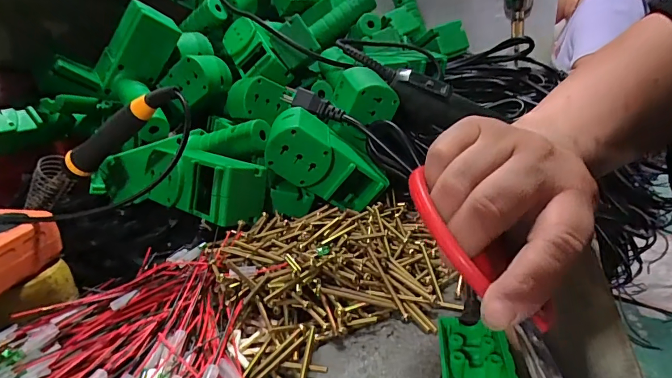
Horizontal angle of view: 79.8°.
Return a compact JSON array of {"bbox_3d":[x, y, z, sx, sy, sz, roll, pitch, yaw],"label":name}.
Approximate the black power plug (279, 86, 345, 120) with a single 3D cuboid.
[{"bbox_3d":[-0.023,-0.087,0.398,0.073,0.024,0.018,25,30,24],"label":"black power plug"}]

